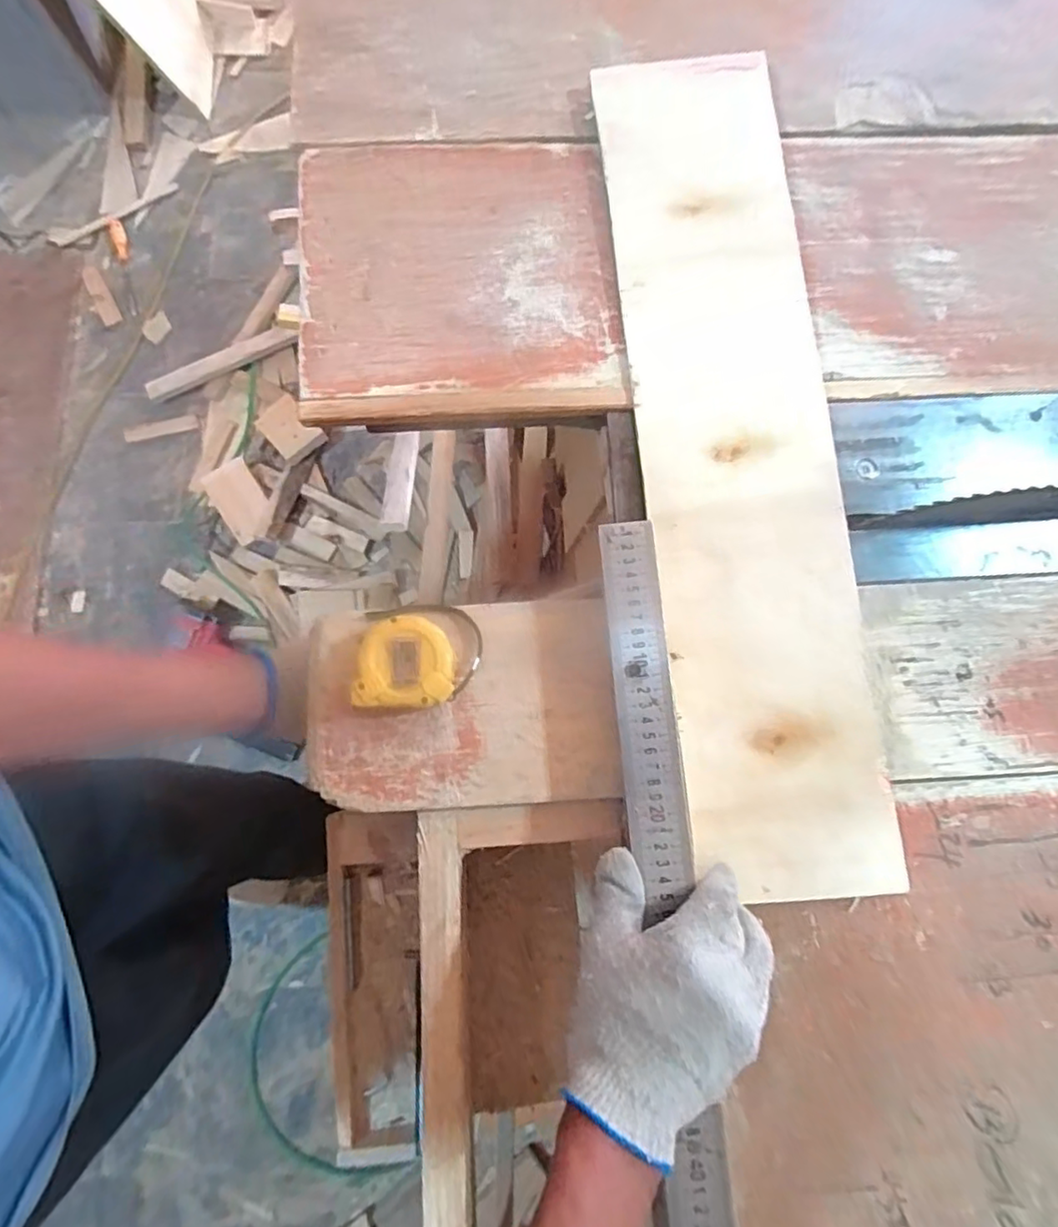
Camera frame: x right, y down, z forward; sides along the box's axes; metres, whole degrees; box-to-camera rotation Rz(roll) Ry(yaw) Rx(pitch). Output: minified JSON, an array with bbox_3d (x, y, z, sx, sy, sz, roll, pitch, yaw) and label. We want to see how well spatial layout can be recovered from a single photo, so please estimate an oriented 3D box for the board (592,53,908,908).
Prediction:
[{"bbox_3d":[0.159,-0.137,0.474,0.146,0.016,0.669,-5,81,-1],"label":"board"}]

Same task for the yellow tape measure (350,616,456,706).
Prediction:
[{"bbox_3d":[-0.085,0.036,0.435,0.072,0.033,0.060,0,79,0],"label":"yellow tape measure"}]

